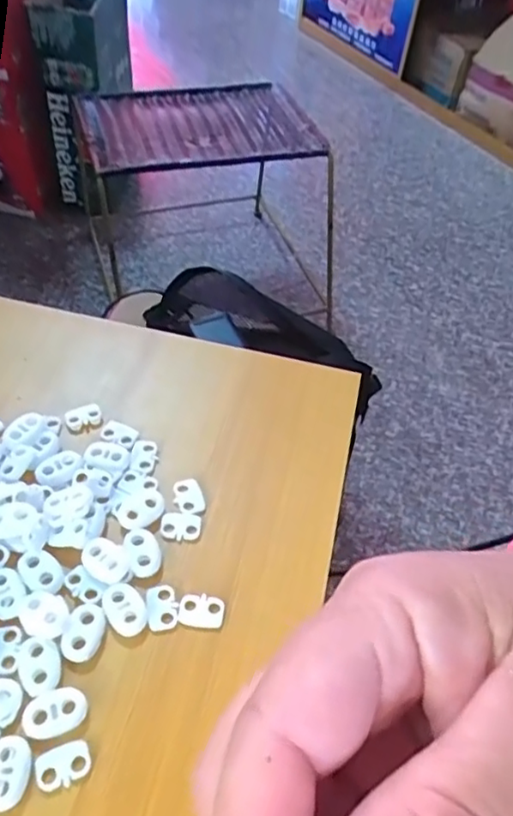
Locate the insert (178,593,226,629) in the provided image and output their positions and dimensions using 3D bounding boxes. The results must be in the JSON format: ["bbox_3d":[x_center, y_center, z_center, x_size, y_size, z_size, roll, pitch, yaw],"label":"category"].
[{"bbox_3d":[-0.023,0.084,0.256,0.019,0.004,0.013,10,51,2],"label":"insert"}]

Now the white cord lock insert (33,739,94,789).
[{"bbox_3d":[-0.068,0.126,0.216,0.019,0.004,0.012,-21,56,-21],"label":"white cord lock insert"}]

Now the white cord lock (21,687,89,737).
[{"bbox_3d":[-0.074,0.111,0.226,0.023,0.004,0.015,-10,53,-14],"label":"white cord lock"}]

